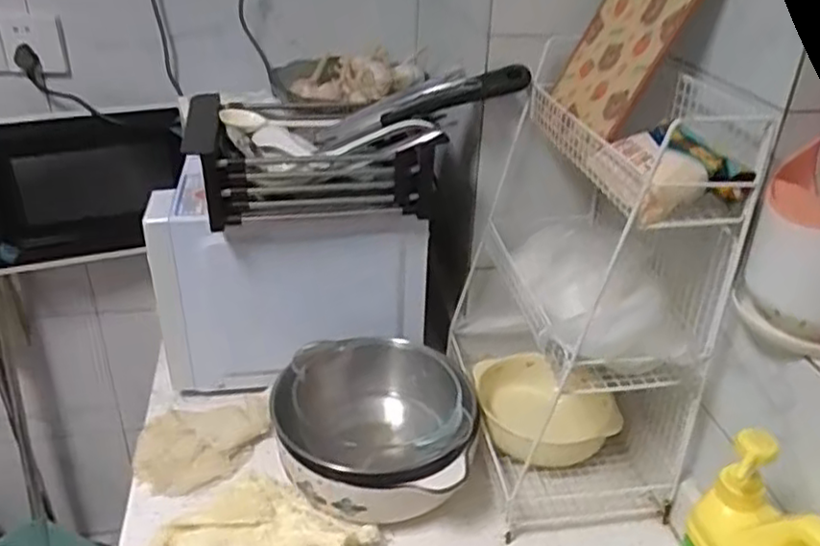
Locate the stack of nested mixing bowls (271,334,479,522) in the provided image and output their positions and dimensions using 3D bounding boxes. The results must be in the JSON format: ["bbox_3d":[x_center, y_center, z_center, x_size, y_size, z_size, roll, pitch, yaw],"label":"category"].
[{"bbox_3d":[-0.040,0.171,0.785,0.205,0.096,0.208,-1,31,-6],"label":"stack of nested mixing bowls"}]

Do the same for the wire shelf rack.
[{"bbox_3d":[0.186,0.012,0.771,0.193,0.418,0.311,0,30,-3],"label":"wire shelf rack"}]

